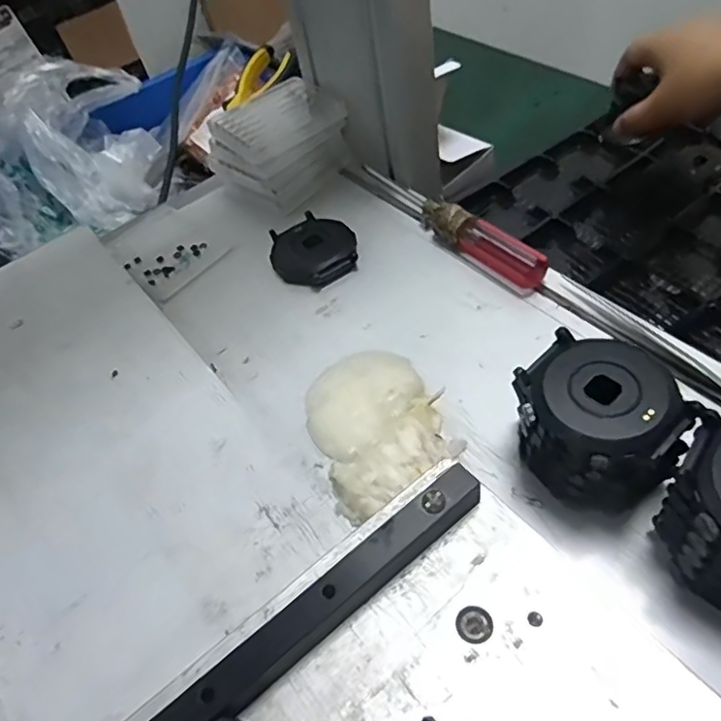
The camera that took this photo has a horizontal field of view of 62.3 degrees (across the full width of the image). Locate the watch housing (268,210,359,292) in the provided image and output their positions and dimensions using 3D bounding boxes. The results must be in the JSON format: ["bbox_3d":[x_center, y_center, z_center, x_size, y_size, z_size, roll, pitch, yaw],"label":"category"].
[{"bbox_3d":[-0.027,-0.063,0.341,0.046,0.013,0.054,-26,51,-11],"label":"watch housing"}]

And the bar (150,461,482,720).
[{"bbox_3d":[-0.022,0.077,0.166,0.150,0.008,0.014,-36,54,-19],"label":"bar"}]

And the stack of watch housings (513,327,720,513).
[{"bbox_3d":[0.084,0.027,0.221,0.050,0.055,0.056,-38,55,-21],"label":"stack of watch housings"}]

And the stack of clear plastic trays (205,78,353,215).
[{"bbox_3d":[-0.053,-0.141,0.387,0.071,0.036,0.081,28,61,29],"label":"stack of clear plastic trays"}]

